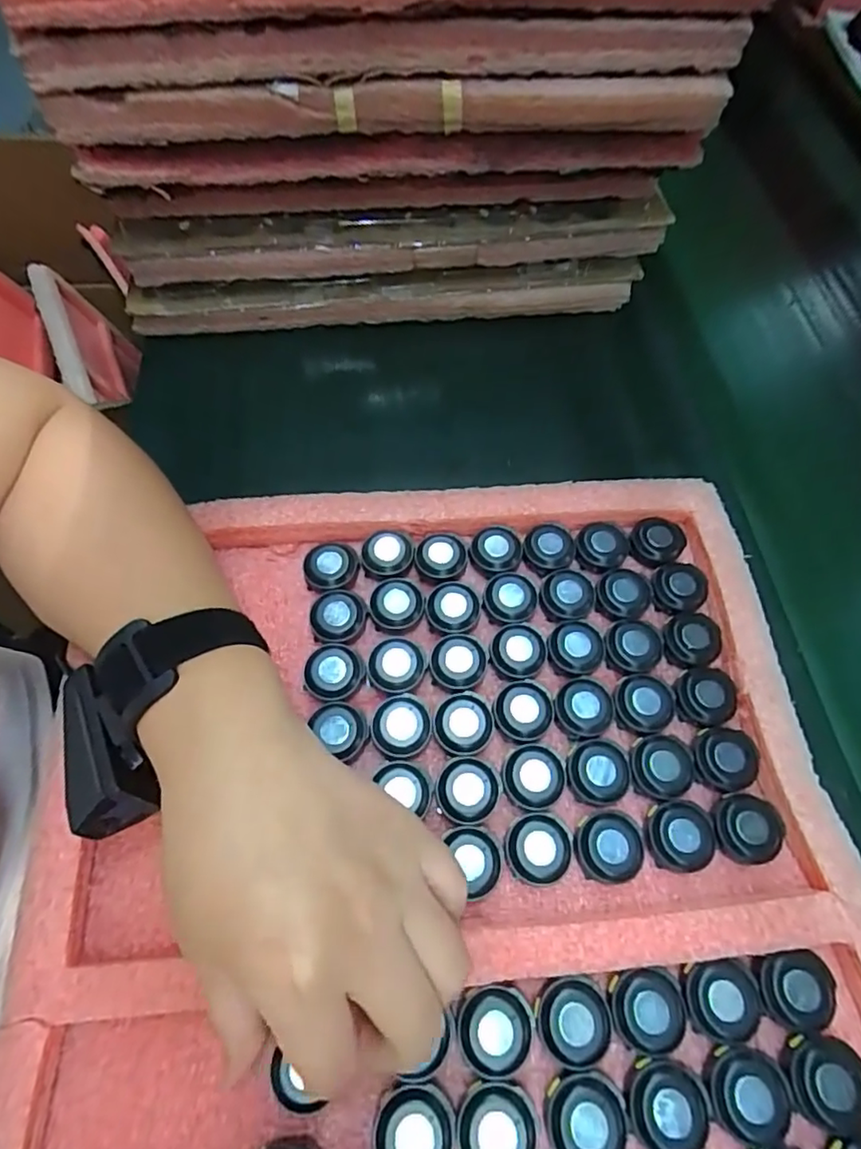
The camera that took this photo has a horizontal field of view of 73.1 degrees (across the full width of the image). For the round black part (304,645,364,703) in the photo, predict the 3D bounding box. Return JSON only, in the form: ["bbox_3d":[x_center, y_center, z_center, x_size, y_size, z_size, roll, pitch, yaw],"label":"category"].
[{"bbox_3d":[-0.048,0.051,0.296,0.027,0.015,0.029,1,63,-2],"label":"round black part"}]

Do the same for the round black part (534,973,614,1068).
[{"bbox_3d":[0.057,0.178,0.232,0.028,0.008,0.029,1,63,-2],"label":"round black part"}]

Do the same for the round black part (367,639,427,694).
[{"bbox_3d":[-0.017,0.047,0.296,0.029,0.011,0.025,3,62,-1],"label":"round black part"}]

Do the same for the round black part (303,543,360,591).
[{"bbox_3d":[-0.055,-0.003,0.323,0.027,0.014,0.029,1,63,-2],"label":"round black part"}]

